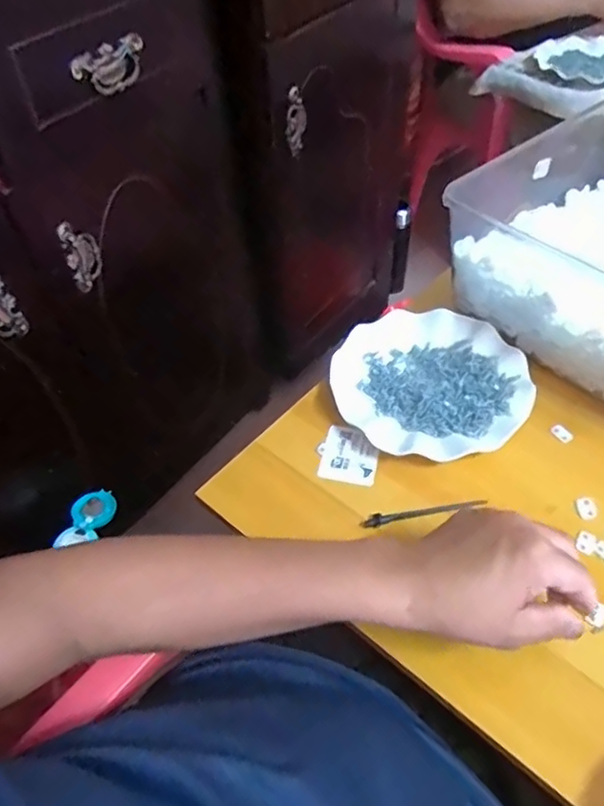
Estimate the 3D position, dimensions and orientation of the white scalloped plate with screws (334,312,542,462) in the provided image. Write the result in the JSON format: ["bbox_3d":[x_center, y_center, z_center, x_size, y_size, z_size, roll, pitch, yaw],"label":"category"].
[{"bbox_3d":[0.124,-0.023,0.570,0.183,0.017,0.176,-1,50,2],"label":"white scalloped plate with screws"}]

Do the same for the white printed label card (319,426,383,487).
[{"bbox_3d":[0.043,0.047,0.532,0.053,0.006,0.056,12,53,9],"label":"white printed label card"}]

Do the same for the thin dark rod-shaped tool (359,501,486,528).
[{"bbox_3d":[0.100,0.089,0.486,0.101,0.010,0.012,-8,50,-4],"label":"thin dark rod-shaped tool"}]

